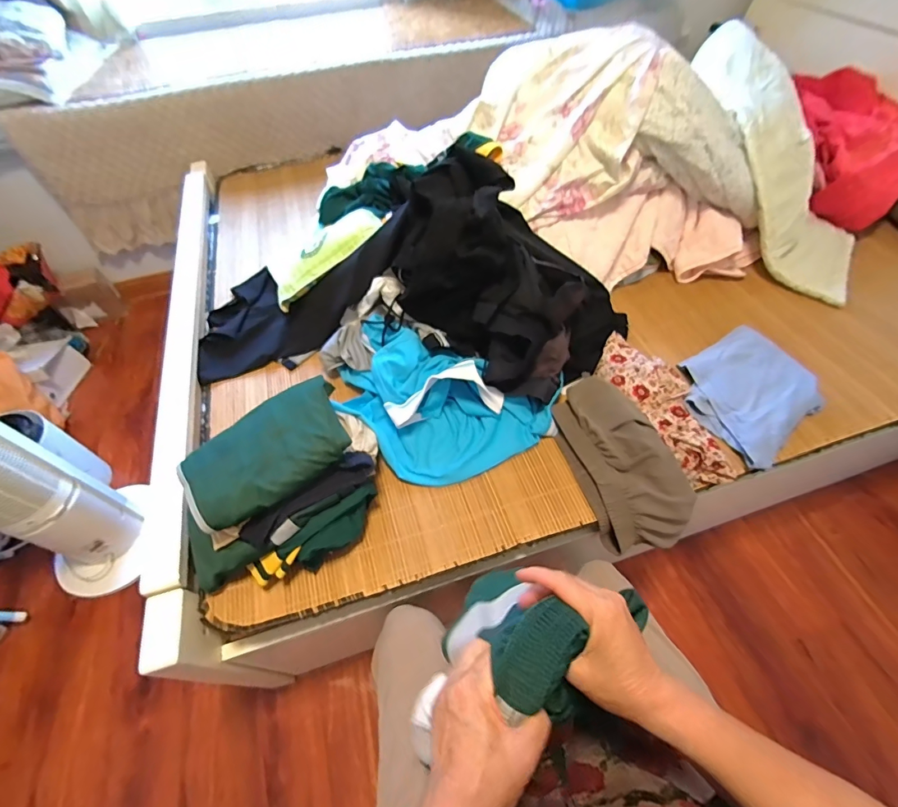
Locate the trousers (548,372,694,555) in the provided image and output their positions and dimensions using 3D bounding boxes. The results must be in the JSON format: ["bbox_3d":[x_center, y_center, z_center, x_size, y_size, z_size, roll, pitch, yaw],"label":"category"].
[{"bbox_3d":[0.310,0.103,0.766,0.160,0.132,0.294,-17,56,-9],"label":"trousers"}]

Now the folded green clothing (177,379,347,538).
[{"bbox_3d":[-0.273,0.073,0.638,0.245,0.033,0.153,-32,59,-18],"label":"folded green clothing"}]

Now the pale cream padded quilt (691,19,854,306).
[{"bbox_3d":[0.845,-0.631,1.092,0.315,0.174,0.788,-23,92,-13],"label":"pale cream padded quilt"}]

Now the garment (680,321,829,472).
[{"bbox_3d":[0.606,-0.024,0.856,0.252,0.055,0.245,-28,58,-16],"label":"garment"}]

